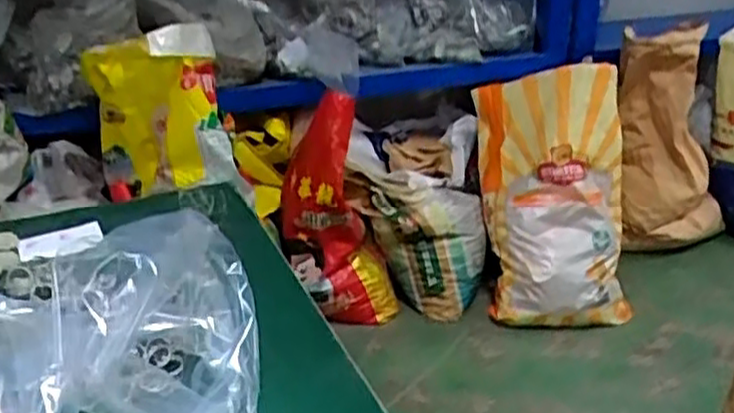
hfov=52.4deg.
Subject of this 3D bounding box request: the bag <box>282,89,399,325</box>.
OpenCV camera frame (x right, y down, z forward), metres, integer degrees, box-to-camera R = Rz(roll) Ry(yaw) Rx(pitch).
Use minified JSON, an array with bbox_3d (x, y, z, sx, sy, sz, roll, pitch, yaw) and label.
[{"bbox_3d":[-0.068,0.023,1.834,0.278,0.556,0.178,1,24,1],"label":"bag"}]

